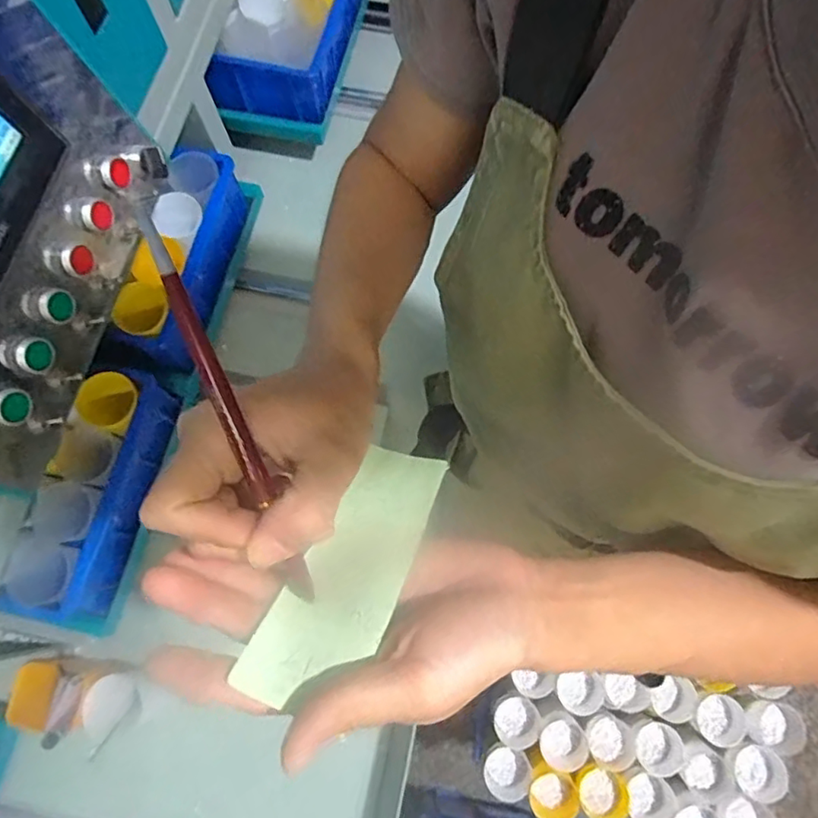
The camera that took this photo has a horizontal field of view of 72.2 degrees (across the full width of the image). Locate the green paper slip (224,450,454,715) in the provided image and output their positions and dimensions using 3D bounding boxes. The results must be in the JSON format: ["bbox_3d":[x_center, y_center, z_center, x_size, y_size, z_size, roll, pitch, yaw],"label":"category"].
[{"bbox_3d":[-0.024,0.069,0.253,0.042,0.006,0.124,20,53,13],"label":"green paper slip"}]

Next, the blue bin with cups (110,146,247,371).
[{"bbox_3d":[-0.290,-0.206,0.726,0.091,0.132,0.264,20,87,6],"label":"blue bin with cups"}]

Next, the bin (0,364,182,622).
[{"bbox_3d":[-0.352,0.087,0.634,0.096,0.080,0.275,13,74,4],"label":"bin"}]

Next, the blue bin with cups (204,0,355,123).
[{"bbox_3d":[-0.165,-0.582,0.839,0.146,0.111,0.328,17,74,5],"label":"blue bin with cups"}]

